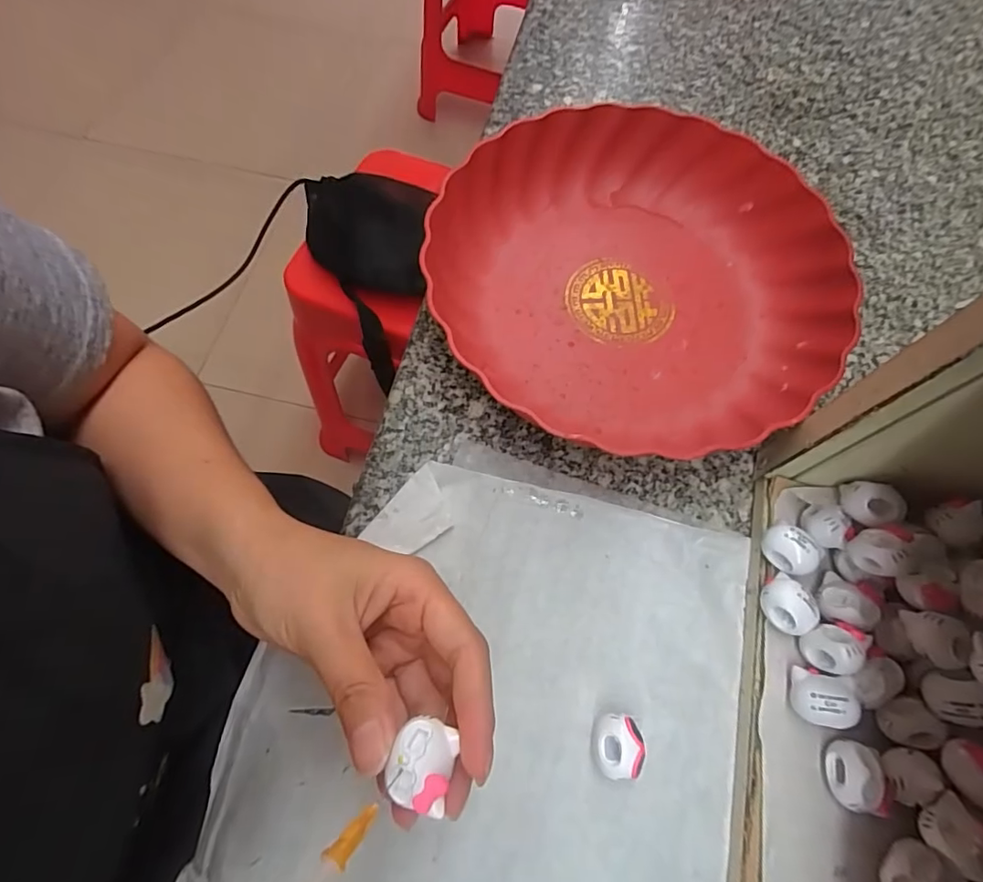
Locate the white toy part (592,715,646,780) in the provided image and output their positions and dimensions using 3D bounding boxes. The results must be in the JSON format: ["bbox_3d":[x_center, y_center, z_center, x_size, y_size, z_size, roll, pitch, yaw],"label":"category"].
[{"bbox_3d":[0.056,0.136,0.233,0.021,0.019,0.024,1,68,0],"label":"white toy part"}]

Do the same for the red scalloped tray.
[{"bbox_3d":[0.089,-0.107,0.322,0.234,0.048,0.217,31,70,10],"label":"red scalloped tray"}]

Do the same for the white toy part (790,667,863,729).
[{"bbox_3d":[0.145,0.113,0.228,0.023,0.020,0.021,15,68,5],"label":"white toy part"}]

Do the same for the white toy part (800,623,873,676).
[{"bbox_3d":[0.152,0.092,0.231,0.021,0.018,0.021,6,68,1],"label":"white toy part"}]

